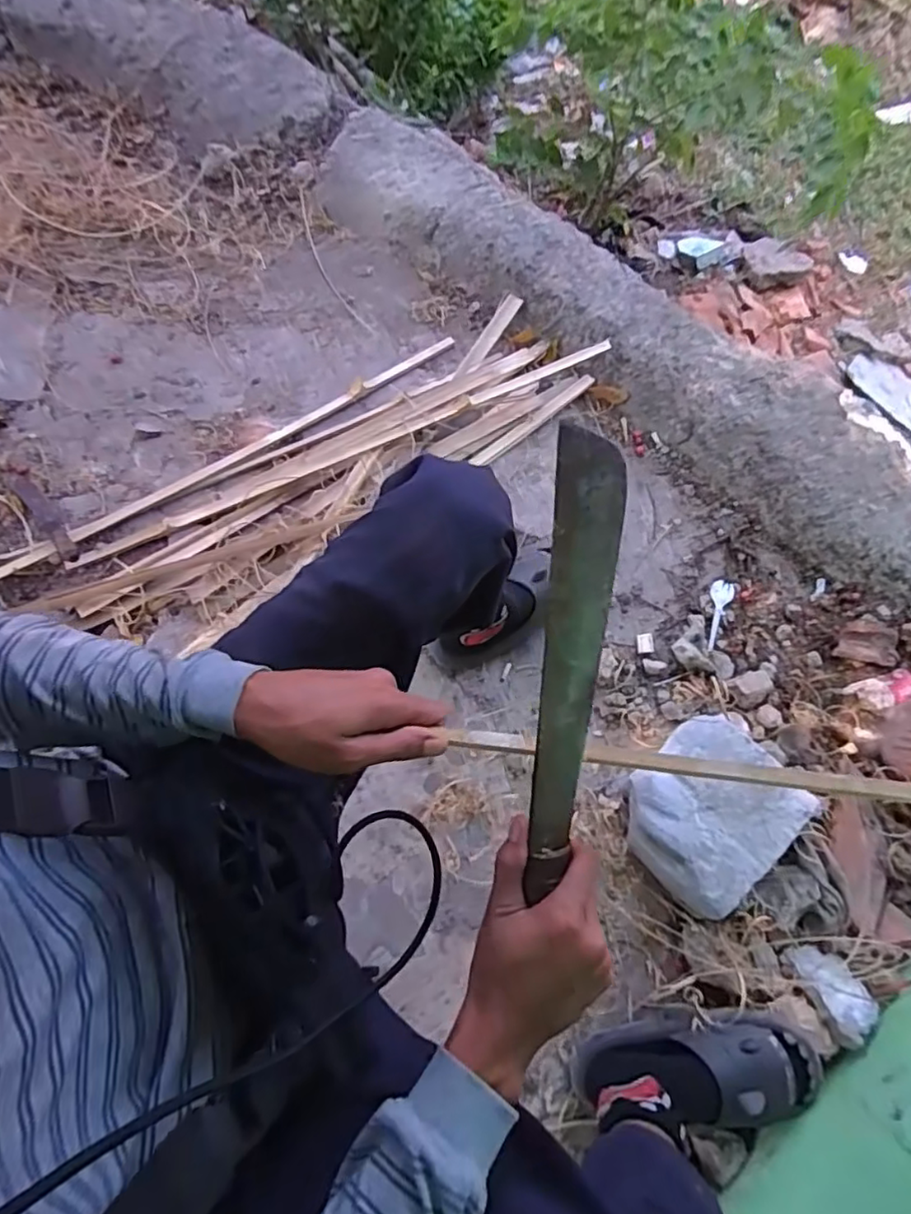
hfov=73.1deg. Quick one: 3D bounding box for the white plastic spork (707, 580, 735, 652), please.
[{"bbox_3d":[0.438,0.014,1.026,0.038,0.007,0.145,22,57,7],"label":"white plastic spork"}]

